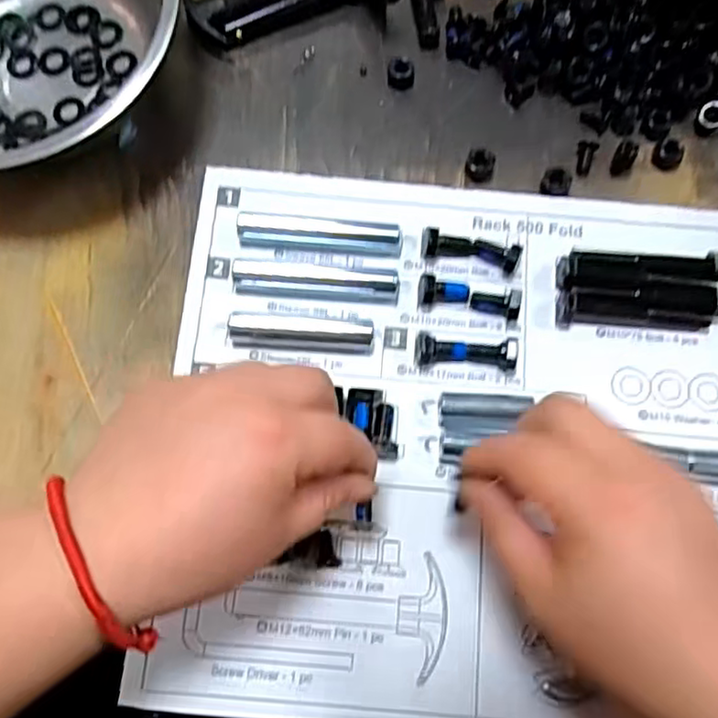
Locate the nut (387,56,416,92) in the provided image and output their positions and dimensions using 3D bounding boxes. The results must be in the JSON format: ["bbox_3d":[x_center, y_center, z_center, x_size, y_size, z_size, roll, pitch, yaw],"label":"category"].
[{"bbox_3d":[0.025,-0.170,0.389,0.017,0.013,0.014,3,75,0],"label":"nut"}]

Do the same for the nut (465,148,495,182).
[{"bbox_3d":[0.070,-0.111,0.377,0.016,0.013,0.014,14,76,3],"label":"nut"}]

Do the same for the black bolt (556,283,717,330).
[{"bbox_3d":[0.151,-0.027,0.351,0.085,0.014,0.020,-2,75,-1],"label":"black bolt"}]

